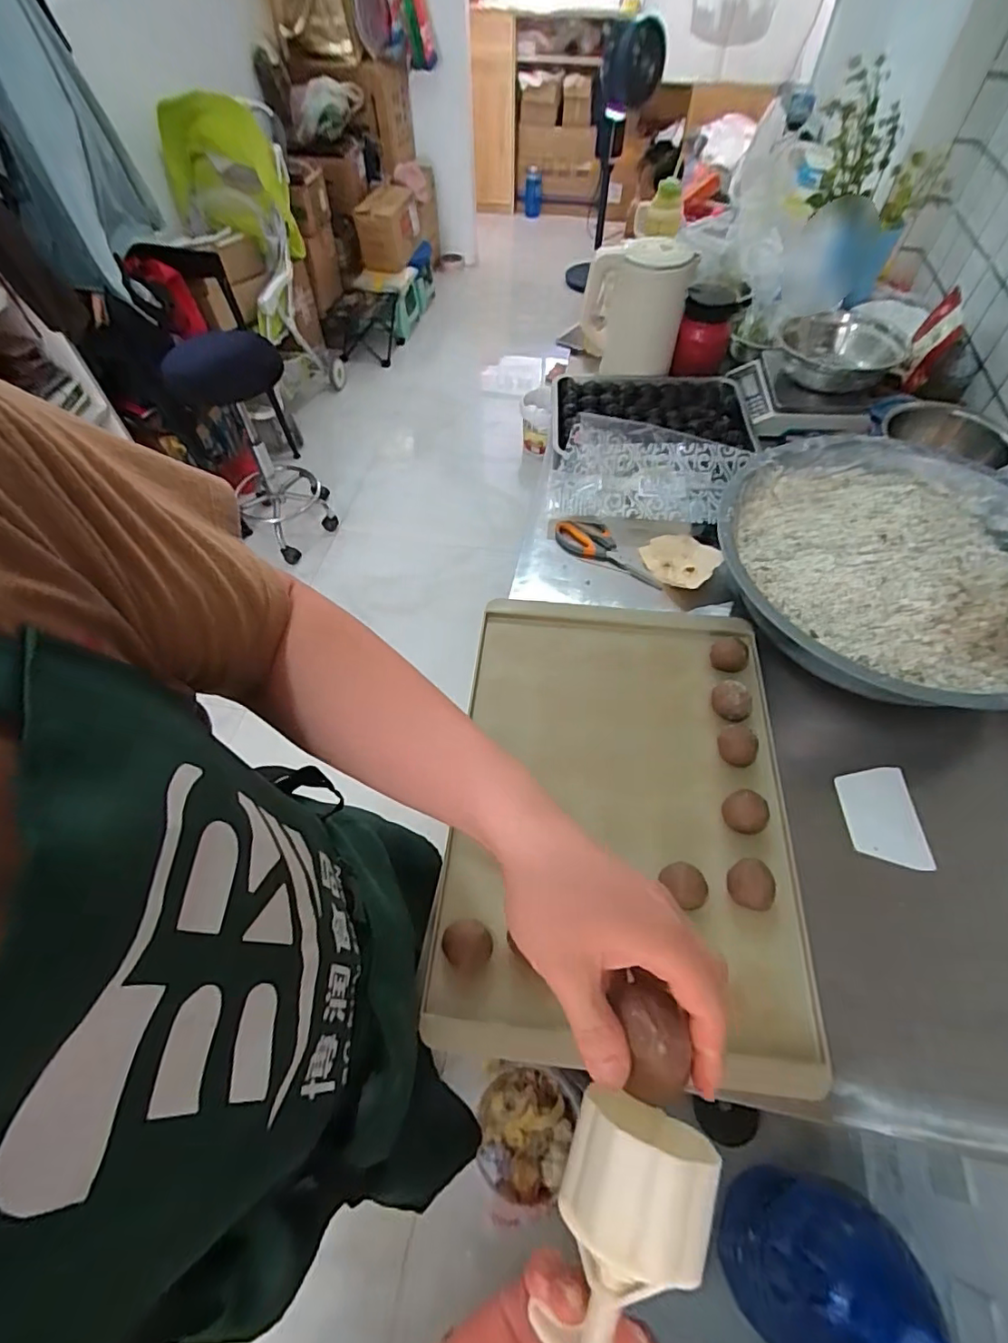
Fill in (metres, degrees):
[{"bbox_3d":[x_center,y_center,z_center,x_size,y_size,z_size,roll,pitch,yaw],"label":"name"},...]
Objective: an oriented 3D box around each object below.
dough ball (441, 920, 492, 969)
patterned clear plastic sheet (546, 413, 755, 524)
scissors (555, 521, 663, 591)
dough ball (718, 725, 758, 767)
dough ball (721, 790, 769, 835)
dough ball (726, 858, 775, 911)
[{"bbox_3d":[-0.037,0.280,0.573,0.050,0.029,0.042,-3,57,-2],"label":"dough ball"},{"bbox_3d":[0.235,-0.327,0.951,0.303,0.040,0.212,18,72,11],"label":"patterned clear plastic sheet"},{"bbox_3d":[0.175,-0.199,0.910,0.195,0.011,0.071,28,61,17],"label":"scissors"},{"bbox_3d":[0.287,0.094,0.690,0.048,0.039,0.045,0,56,0],"label":"dough ball"},{"bbox_3d":[0.281,0.163,0.648,0.040,0.036,0.047,-36,64,-21],"label":"dough ball"},{"bbox_3d":[0.268,0.232,0.607,0.046,0.039,0.053,-22,59,-14],"label":"dough ball"}]

